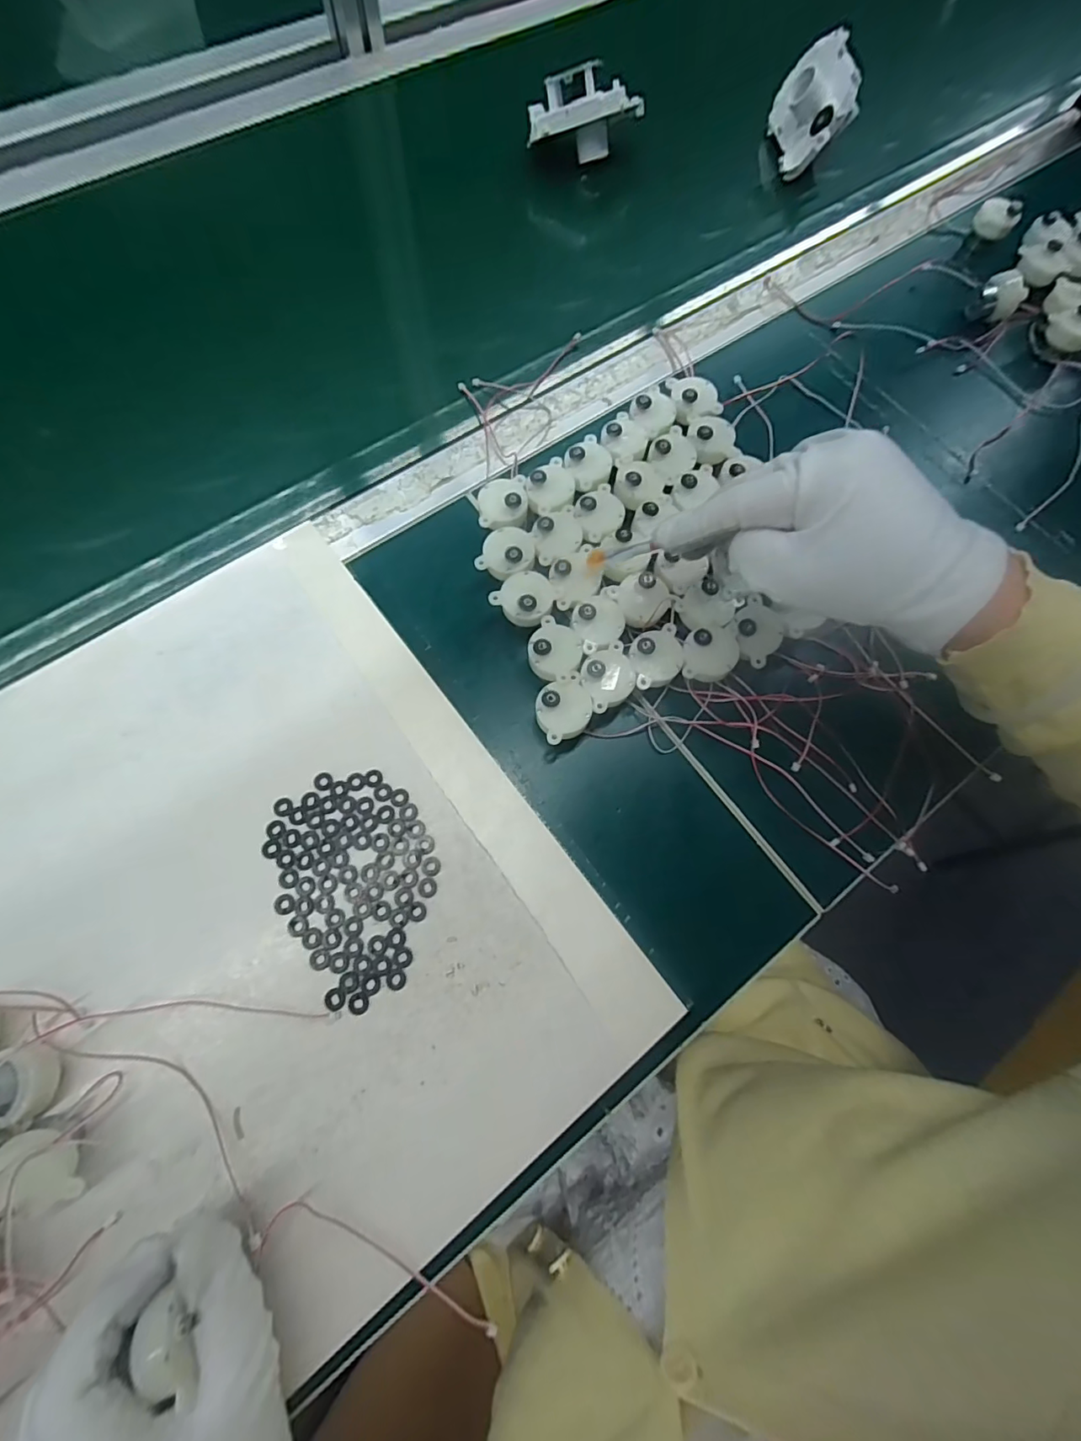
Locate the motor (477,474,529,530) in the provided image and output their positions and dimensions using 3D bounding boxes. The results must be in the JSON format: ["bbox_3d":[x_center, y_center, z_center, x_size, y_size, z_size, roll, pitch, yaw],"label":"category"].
[{"bbox_3d":[-0.025,-0.139,0.345,0.032,0.030,0.037,-6,73,-4],"label":"motor"}]

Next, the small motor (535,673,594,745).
[{"bbox_3d":[0.013,-0.005,0.308,0.033,0.030,0.034,1,73,-2],"label":"small motor"}]

